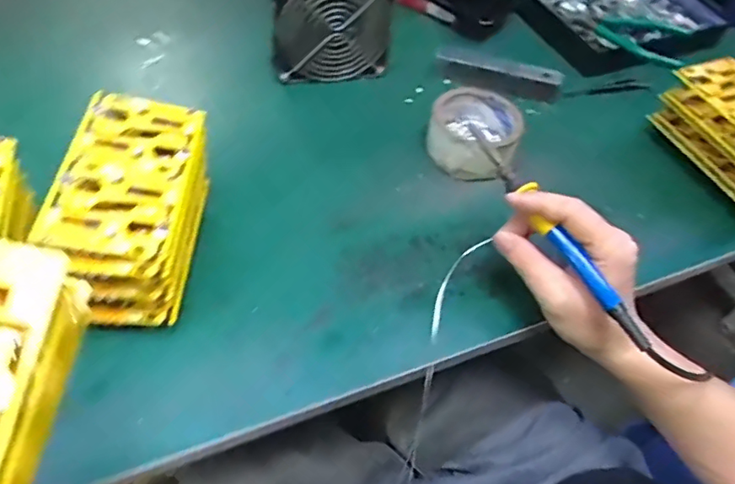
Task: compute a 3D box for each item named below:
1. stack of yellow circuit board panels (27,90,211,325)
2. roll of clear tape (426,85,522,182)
[{"bbox_3d":[-0.167,-0.026,0.401,0.086,0.080,0.151,3,52,-3],"label":"stack of yellow circuit board panels"},{"bbox_3d":[0.105,-0.105,0.552,0.089,0.053,0.092,3,52,-4],"label":"roll of clear tape"}]

